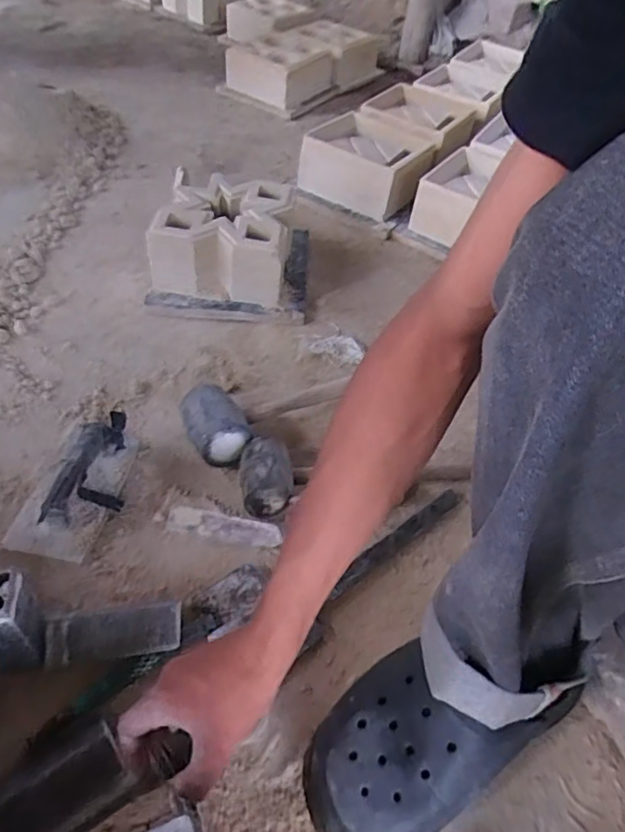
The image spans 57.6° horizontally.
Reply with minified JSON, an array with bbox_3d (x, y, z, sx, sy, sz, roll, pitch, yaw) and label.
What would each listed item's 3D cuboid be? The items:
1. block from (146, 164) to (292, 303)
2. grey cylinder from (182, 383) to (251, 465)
[{"bbox_3d":[-0.141,-0.280,0.922,0.200,0.125,0.192,3,50,-1],"label":"block"},{"bbox_3d":[-0.120,0.013,0.702,0.069,0.071,0.099,-20,54,-20],"label":"grey cylinder"}]

